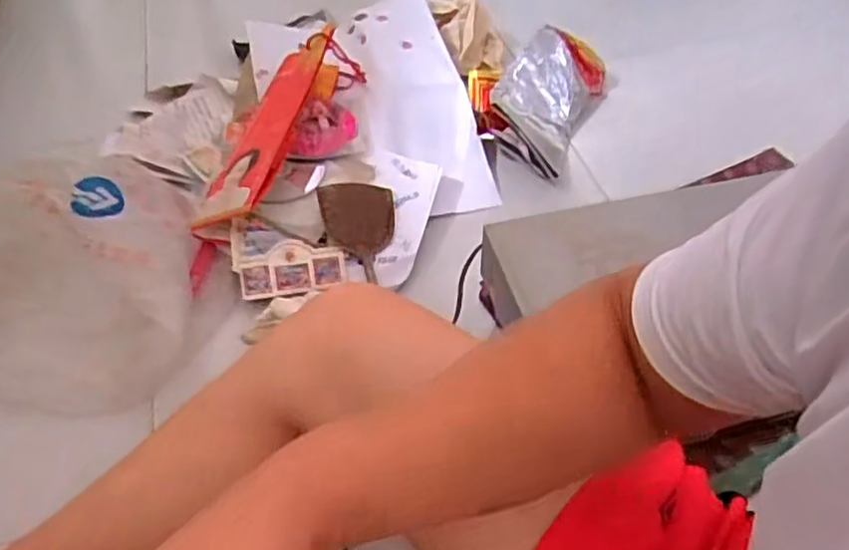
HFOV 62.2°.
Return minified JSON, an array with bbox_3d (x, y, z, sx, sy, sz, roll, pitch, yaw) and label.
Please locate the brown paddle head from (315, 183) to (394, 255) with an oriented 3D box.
[{"bbox_3d":[-0.079,-0.069,0.858,0.090,0.005,0.094,-5,72,-20],"label":"brown paddle head"}]

